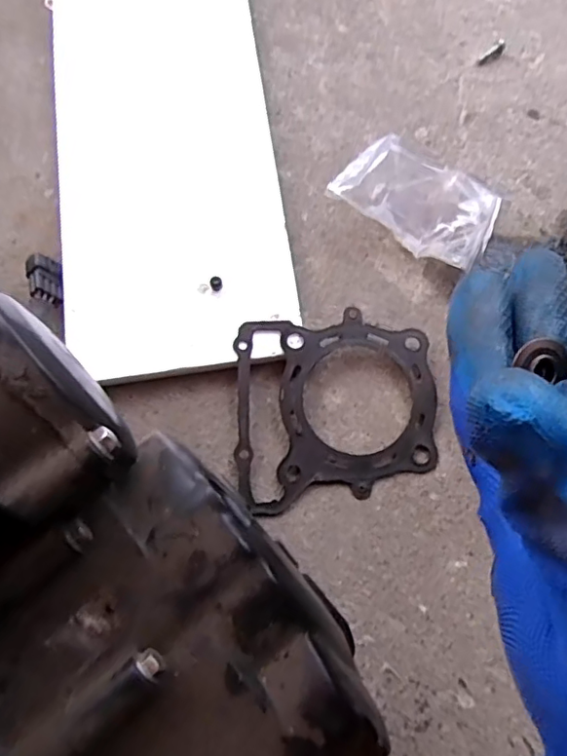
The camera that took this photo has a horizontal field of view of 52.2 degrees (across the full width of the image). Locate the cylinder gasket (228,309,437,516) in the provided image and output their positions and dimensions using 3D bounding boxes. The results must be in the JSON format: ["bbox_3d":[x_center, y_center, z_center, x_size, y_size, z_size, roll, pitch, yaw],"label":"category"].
[{"bbox_3d":[0.036,0.020,0.418,0.147,0.008,0.133,-8,78,-3],"label":"cylinder gasket"}]

